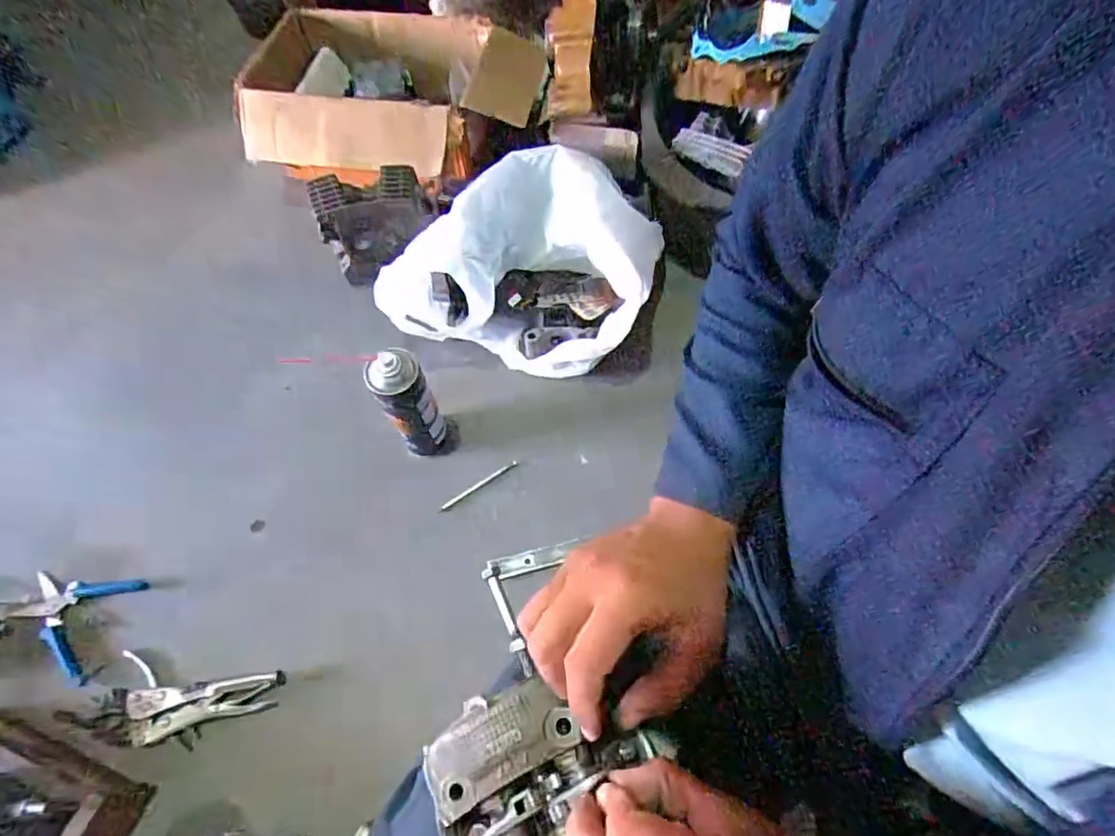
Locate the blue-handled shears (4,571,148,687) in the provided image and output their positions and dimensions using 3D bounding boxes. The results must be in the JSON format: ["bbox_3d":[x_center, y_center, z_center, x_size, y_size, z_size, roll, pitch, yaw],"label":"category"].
[{"bbox_3d":[-0.636,0.256,0.760,0.148,0.022,0.125,14,65,9],"label":"blue-handled shears"}]

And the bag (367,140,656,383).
[{"bbox_3d":[-0.053,-0.211,0.832,0.375,0.197,0.225,8,64,6],"label":"bag"}]

